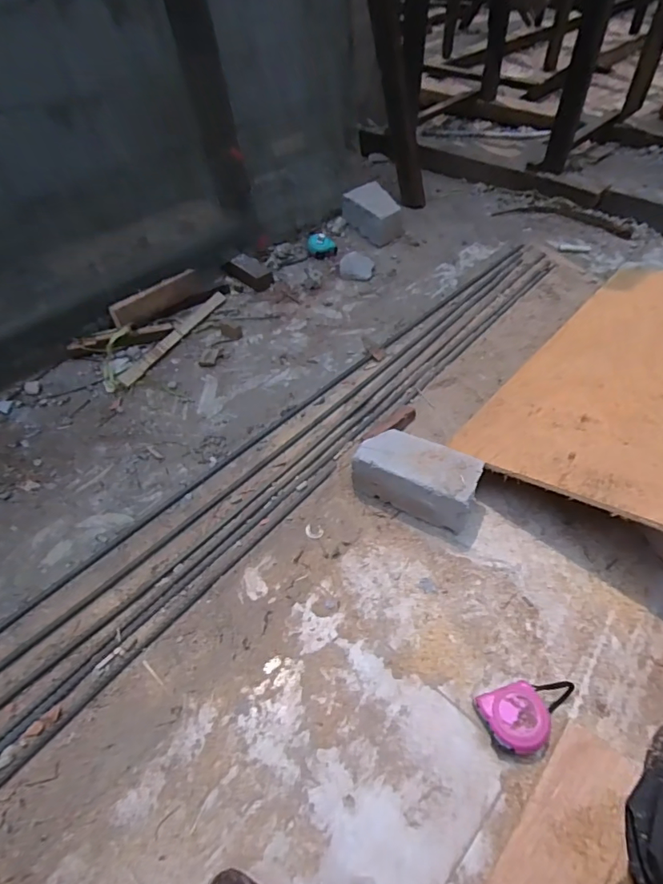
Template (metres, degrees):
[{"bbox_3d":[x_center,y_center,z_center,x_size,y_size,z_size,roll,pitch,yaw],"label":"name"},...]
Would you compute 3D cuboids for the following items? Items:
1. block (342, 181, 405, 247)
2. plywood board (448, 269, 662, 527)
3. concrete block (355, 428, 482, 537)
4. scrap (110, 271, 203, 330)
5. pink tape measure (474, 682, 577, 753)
[{"bbox_3d":[0.143,-0.747,1.596,0.134,0.105,0.196,-29,53,-21],"label":"block"},{"bbox_3d":[0.619,-0.160,0.968,0.412,0.019,0.816,21,50,41],"label":"plywood board"},{"bbox_3d":[0.151,0.065,0.872,0.209,0.107,0.106,24,54,22],"label":"concrete block"},{"bbox_3d":[-0.454,-0.374,1.289,0.014,0.074,0.275,17,46,33],"label":"scrap"},{"bbox_3d":[0.265,0.355,0.649,0.133,0.048,0.077,-18,50,-13],"label":"pink tape measure"}]

